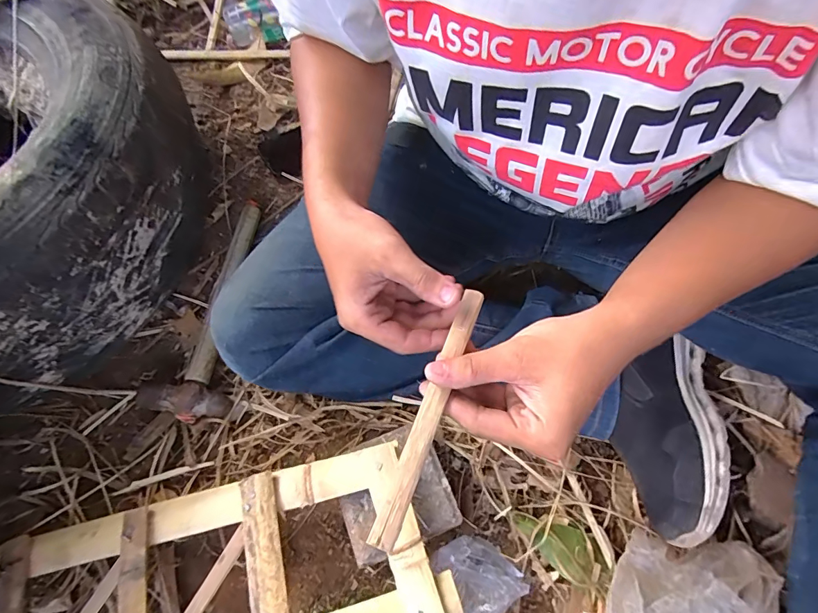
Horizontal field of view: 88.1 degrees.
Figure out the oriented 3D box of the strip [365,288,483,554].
[{"bbox_3d":[0.015,0.057,0.255,0.013,0.004,0.164,19,62,11],"label":"strip"}]

